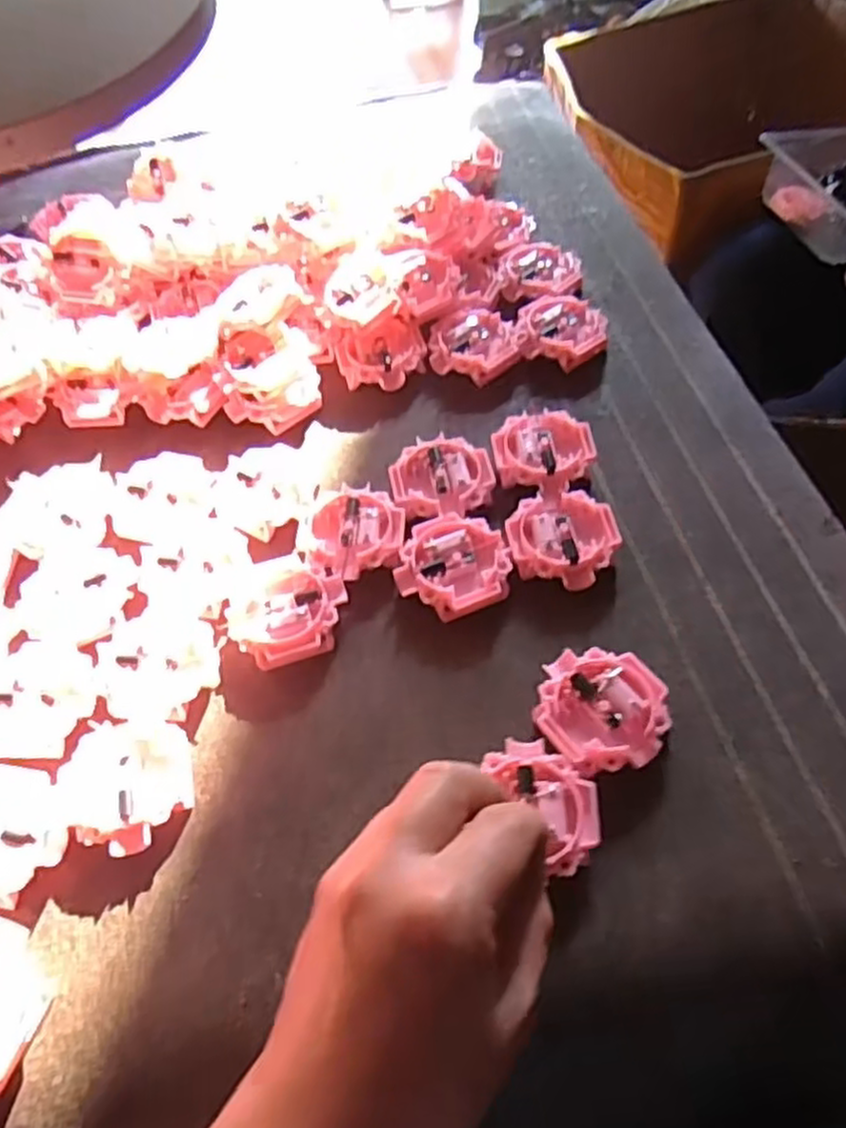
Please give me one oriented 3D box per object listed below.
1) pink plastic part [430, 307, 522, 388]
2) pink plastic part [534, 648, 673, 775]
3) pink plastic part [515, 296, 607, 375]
[{"bbox_3d":[0.031,-0.130,0.451,0.052,0.015,0.051,0,56,5],"label":"pink plastic part"},{"bbox_3d":[0.075,0.062,0.321,0.052,0.015,0.054,-2,56,3],"label":"pink plastic part"},{"bbox_3d":[0.084,-0.139,0.454,0.051,0.016,0.050,-2,56,3],"label":"pink plastic part"}]

